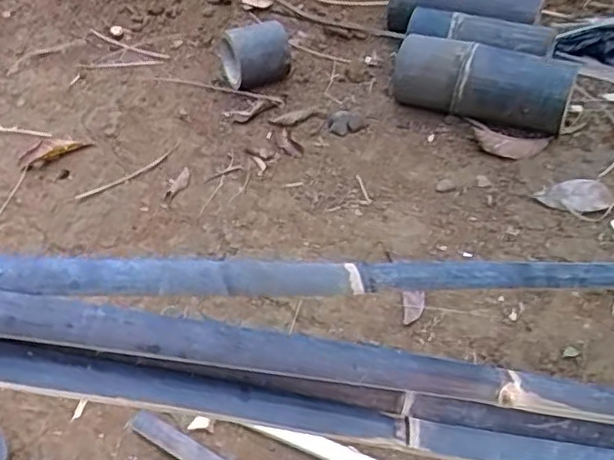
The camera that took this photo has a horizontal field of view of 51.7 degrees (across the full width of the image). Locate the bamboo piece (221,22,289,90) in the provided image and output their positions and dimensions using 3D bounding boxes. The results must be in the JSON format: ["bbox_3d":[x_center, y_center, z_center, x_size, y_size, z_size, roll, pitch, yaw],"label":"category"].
[{"bbox_3d":[-0.083,-0.285,1.040,0.107,0.082,0.093,-13,47,-12],"label":"bamboo piece"}]

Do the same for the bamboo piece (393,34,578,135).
[{"bbox_3d":[0.242,-0.205,0.911,0.248,0.097,0.075,15,48,15],"label":"bamboo piece"}]

